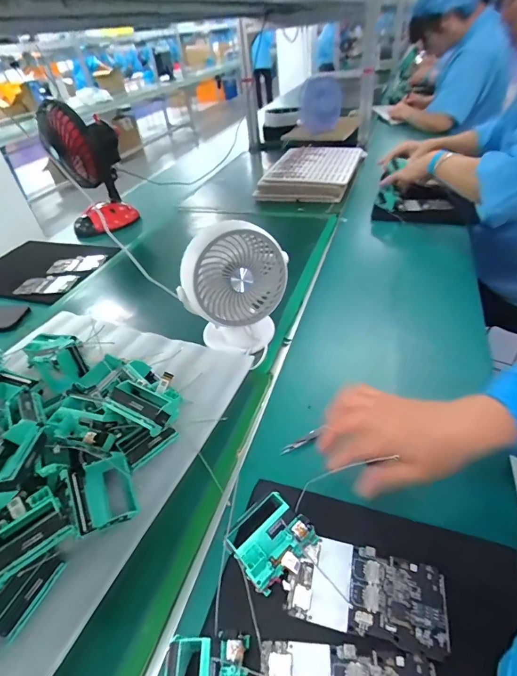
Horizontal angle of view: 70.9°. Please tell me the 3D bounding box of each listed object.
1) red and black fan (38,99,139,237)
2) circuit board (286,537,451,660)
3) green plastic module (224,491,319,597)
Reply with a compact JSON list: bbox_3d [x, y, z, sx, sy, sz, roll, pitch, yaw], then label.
[{"bbox_3d":[-0.459,-0.456,1.001,0.190,0.315,0.171,-23,43,-16],"label":"red and black fan"},{"bbox_3d":[0.093,0.216,0.312,0.125,0.004,0.065,6,42,14],"label":"circuit board"},{"bbox_3d":[0.012,0.185,0.334,0.071,0.035,0.060,-32,47,-27],"label":"green plastic module"}]

